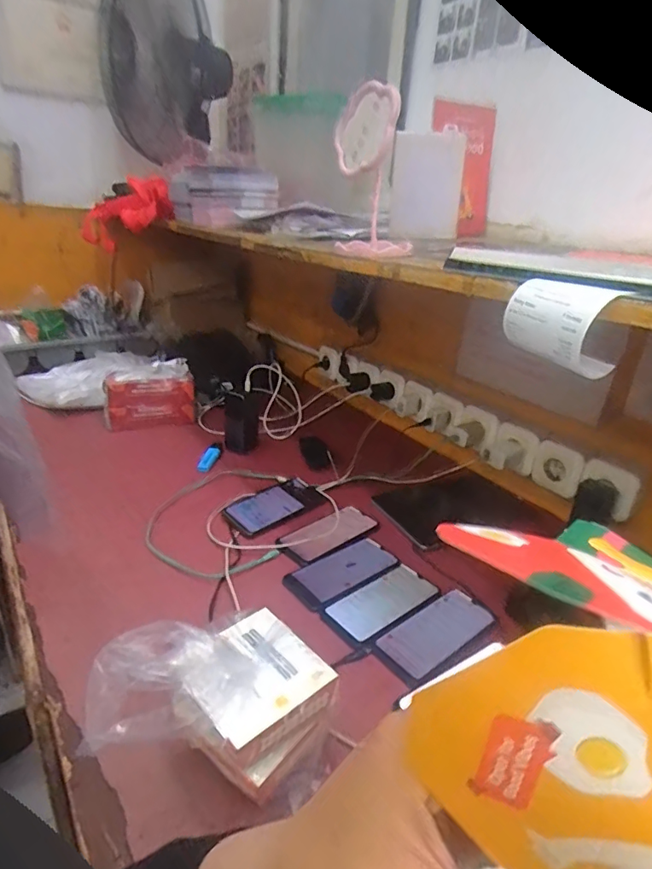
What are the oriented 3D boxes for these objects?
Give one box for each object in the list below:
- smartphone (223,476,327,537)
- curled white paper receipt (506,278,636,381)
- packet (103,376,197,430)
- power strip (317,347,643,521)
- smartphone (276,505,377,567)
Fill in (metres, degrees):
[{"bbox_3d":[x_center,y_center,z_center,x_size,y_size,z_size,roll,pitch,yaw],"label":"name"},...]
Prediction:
[{"bbox_3d":[-0.084,0.119,0.864,0.172,0.014,0.079,-18,46,-40],"label":"smartphone"},{"bbox_3d":[0.195,-0.089,0.418,0.059,0.064,0.079,-2,25,-15],"label":"curled white paper receipt"},{"bbox_3d":[-0.374,-0.069,1.096,0.191,0.111,0.032,-11,28,-32],"label":"packet"},{"bbox_3d":[0.203,-0.039,1.009,0.088,0.077,0.778,-15,30,-36],"label":"power strip"},{"bbox_3d":[0.003,0.159,0.807,0.164,0.016,0.081,-15,31,-37],"label":"smartphone"}]

